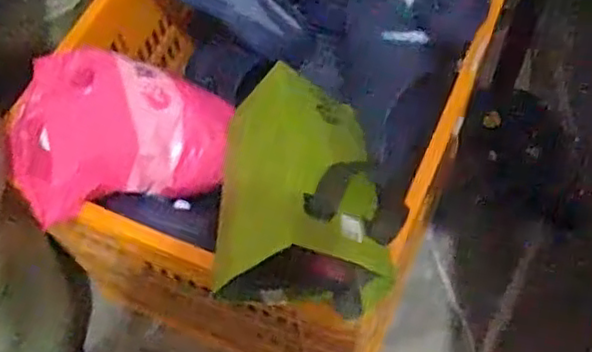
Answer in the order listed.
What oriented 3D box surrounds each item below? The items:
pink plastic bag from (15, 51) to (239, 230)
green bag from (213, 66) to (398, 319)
[{"bbox_3d":[-0.203,-0.053,0.727,0.221,0.118,0.182,-38,64,-17],"label":"pink plastic bag"},{"bbox_3d":[0.002,-0.007,0.639,0.153,0.091,0.266,-5,59,1],"label":"green bag"}]

